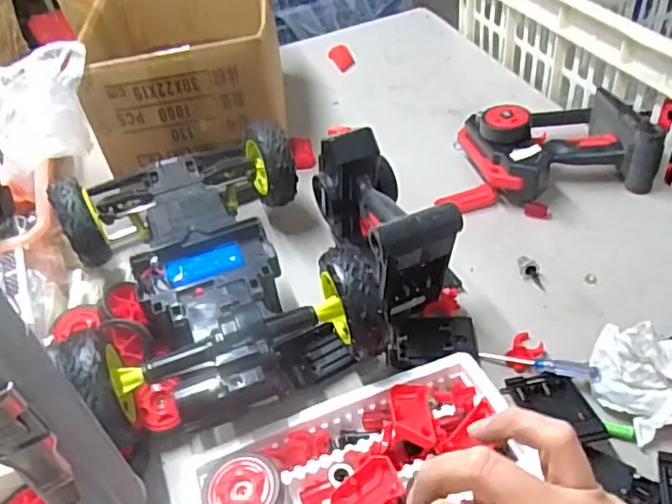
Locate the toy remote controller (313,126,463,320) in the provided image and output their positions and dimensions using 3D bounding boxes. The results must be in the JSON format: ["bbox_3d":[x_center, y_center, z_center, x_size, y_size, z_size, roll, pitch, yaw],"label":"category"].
[{"bbox_3d":[0.048,-0.026,0.589,0.083,0.138,0.173,-18,44,-11],"label":"toy remote controller"}]

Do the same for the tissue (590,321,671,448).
[{"bbox_3d":[0.254,0.093,0.480,0.077,0.054,0.082,-25,46,-17],"label":"tissue"}]

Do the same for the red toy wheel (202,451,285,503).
[{"bbox_3d":[-0.068,0.175,0.435,0.055,0.021,0.062,-9,43,-1],"label":"red toy wheel"}]

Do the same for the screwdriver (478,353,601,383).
[{"bbox_3d":[0.177,0.096,0.517,0.098,0.017,0.011,13,47,20],"label":"screwdriver"}]

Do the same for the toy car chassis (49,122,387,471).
[{"bbox_3d":[-0.130,0.003,0.562,0.244,0.096,0.343,-18,44,-11],"label":"toy car chassis"}]

